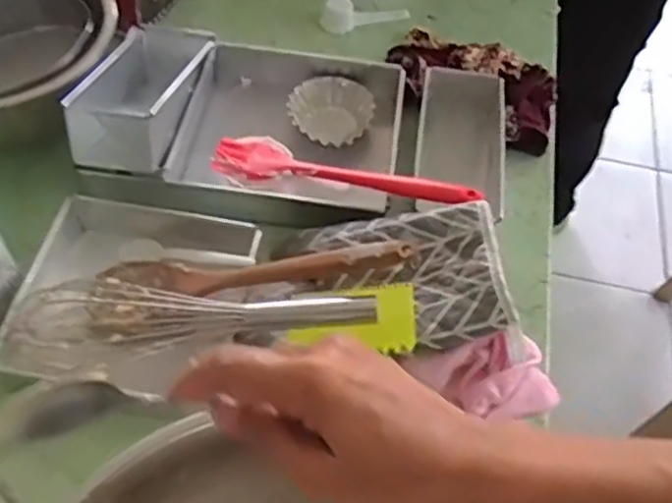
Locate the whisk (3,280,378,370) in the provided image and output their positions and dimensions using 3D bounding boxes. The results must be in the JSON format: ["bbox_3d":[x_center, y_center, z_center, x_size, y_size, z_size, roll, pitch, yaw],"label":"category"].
[{"bbox_3d":[-0.119,0.055,0.591,0.290,0.051,0.055,-1,55,-6],"label":"whisk"}]

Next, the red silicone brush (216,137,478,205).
[{"bbox_3d":[0.008,-0.084,0.698,0.258,0.032,0.055,12,55,4],"label":"red silicone brush"}]

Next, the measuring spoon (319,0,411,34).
[{"bbox_3d":[0.039,-0.302,0.904,0.122,0.030,0.044,-14,56,-30],"label":"measuring spoon"}]

